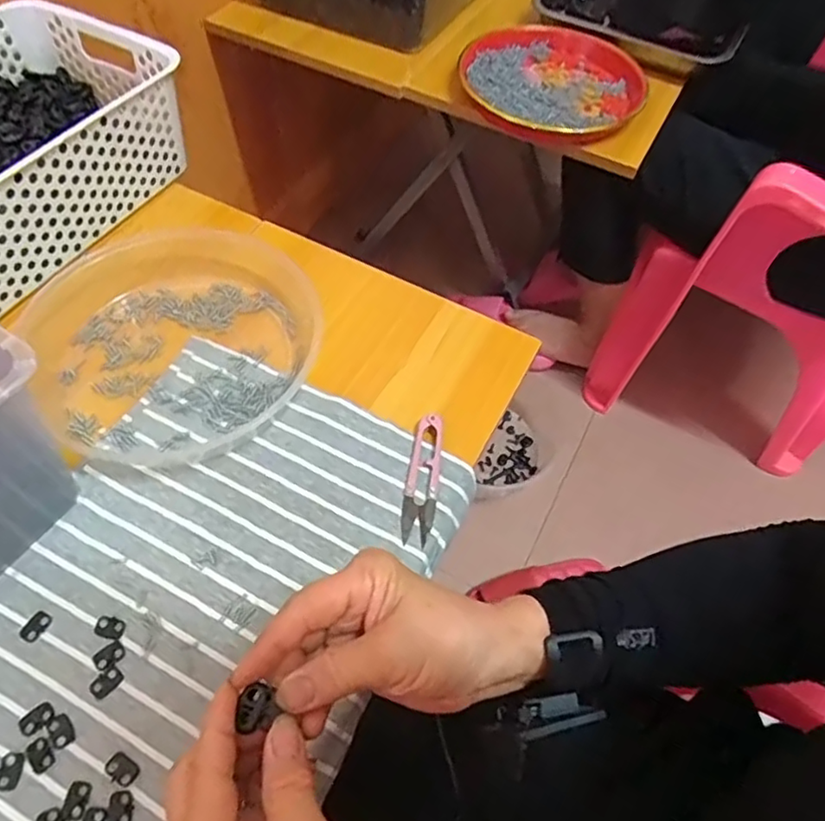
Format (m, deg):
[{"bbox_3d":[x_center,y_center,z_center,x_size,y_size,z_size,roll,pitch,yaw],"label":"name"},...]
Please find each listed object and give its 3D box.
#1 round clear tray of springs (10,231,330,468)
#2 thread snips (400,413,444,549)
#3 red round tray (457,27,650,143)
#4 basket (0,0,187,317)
[{"bbox_3d":[-0.205,-0.069,0.510,0.235,0.048,0.214,2,57,-3],"label":"round clear tray of springs"},{"bbox_3d":[0.007,0.048,0.456,0.024,0.011,0.098,7,57,1],"label":"thread snips"},{"bbox_3d":[0.165,-0.391,0.743,0.211,0.035,0.207,2,57,-3],"label":"red round tray"},{"bbox_3d":[-0.367,-0.236,0.561,0.208,0.102,0.288,26,59,13],"label":"basket"}]

